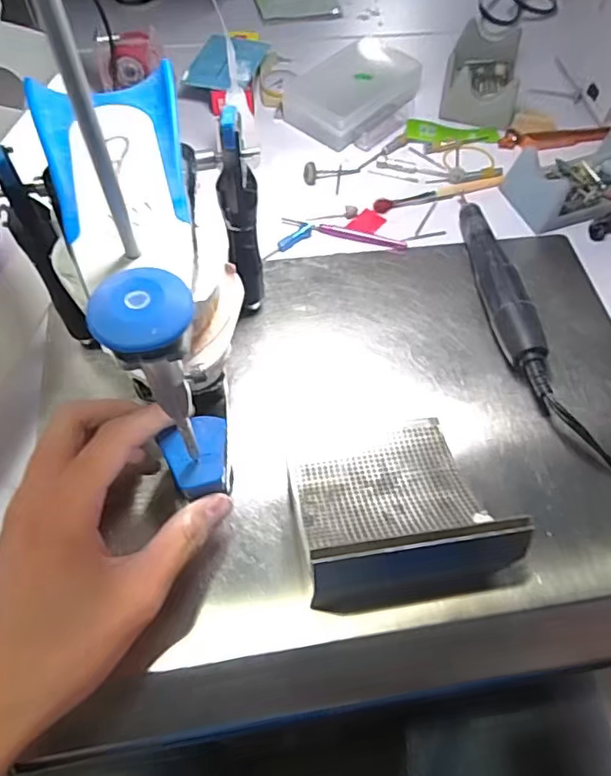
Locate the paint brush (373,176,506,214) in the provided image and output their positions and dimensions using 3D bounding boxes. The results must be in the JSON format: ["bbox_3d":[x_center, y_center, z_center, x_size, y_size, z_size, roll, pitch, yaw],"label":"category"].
[{"bbox_3d":[0.113,-0.161,0.453,0.117,0.005,0.015,-17,62,-12],"label":"paint brush"}]

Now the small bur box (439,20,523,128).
[{"bbox_3d":[0.166,-0.293,0.509,0.064,0.037,0.107,12,60,5],"label":"small bur box"}]

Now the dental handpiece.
[{"bbox_3d":[0.136,-0.071,0.389,0.025,0.029,0.177,-6,60,-6],"label":"dental handpiece"}]

